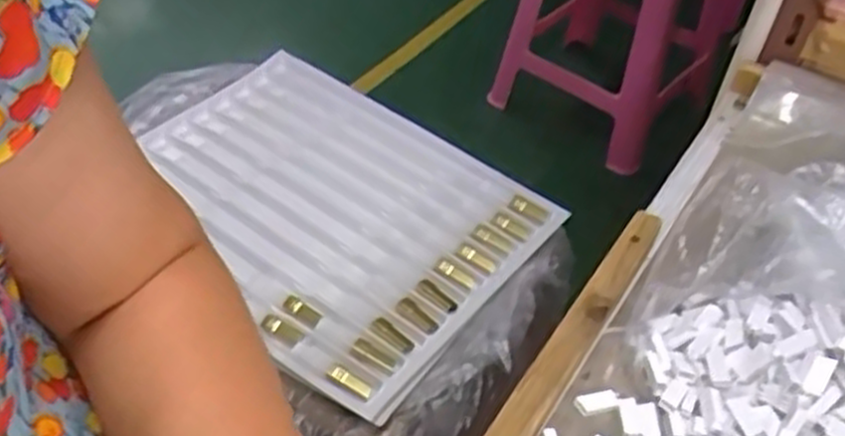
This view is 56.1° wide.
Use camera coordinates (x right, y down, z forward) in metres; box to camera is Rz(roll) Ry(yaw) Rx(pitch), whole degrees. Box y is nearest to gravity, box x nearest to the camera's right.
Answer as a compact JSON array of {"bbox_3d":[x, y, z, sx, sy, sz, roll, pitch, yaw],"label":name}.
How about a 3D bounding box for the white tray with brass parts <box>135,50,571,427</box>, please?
[{"bbox_3d":[-0.105,-0.020,0.806,0.414,0.029,0.318,31,50,26],"label":"white tray with brass parts"}]

